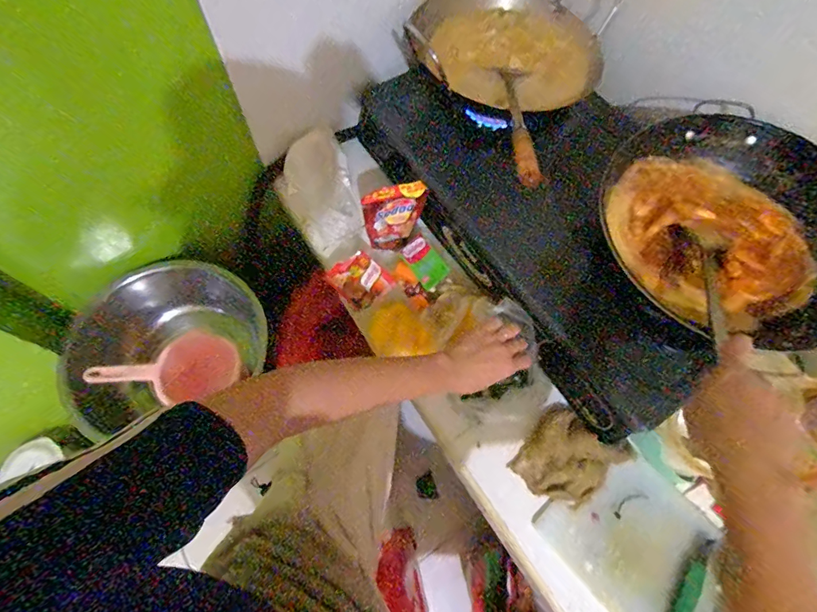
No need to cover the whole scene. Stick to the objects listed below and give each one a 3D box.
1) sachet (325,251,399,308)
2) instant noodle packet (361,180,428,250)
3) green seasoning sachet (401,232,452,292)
[{"bbox_3d":[-0.078,-0.043,0.703,0.090,0.008,0.076,42,77,0],"label":"sachet"},{"bbox_3d":[-0.021,-0.150,0.727,0.106,0.125,0.028,-21,50,-10],"label":"instant noodle packet"},{"bbox_3d":[0.027,-0.074,0.727,0.053,0.004,0.084,-39,89,-8],"label":"green seasoning sachet"}]

